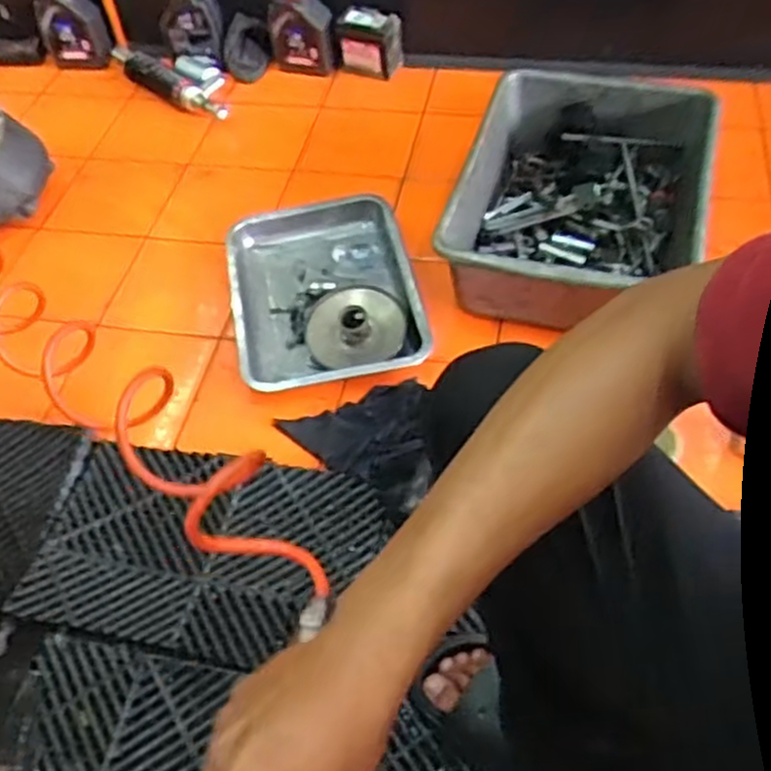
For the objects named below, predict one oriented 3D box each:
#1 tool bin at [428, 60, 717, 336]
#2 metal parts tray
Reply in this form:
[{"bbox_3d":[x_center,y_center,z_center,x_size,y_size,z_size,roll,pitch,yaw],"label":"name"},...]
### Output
[{"bbox_3d":[0.293,-0.282,1.170,0.339,0.156,0.502,13,54,14],"label":"tool bin"},{"bbox_3d":[-0.091,-0.136,1.139,0.260,0.054,0.341,-10,52,-3],"label":"metal parts tray"}]

